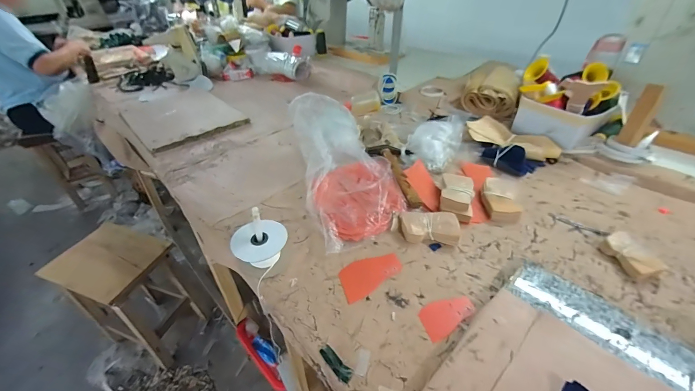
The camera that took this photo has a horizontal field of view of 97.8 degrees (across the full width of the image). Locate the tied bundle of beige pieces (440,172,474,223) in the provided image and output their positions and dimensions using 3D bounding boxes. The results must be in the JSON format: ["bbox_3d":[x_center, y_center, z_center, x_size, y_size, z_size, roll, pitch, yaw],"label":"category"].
[{"bbox_3d":[0.230,-0.002,0.639,0.062,0.039,0.112,9,40,15],"label":"tied bundle of beige pieces"}]

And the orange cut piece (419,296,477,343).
[{"bbox_3d":[0.151,0.177,0.454,0.089,0.004,0.049,-19,41,-20],"label":"orange cut piece"}]

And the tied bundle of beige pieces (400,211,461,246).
[{"bbox_3d":[0.156,0.059,0.581,0.107,0.035,0.066,4,39,8],"label":"tied bundle of beige pieces"}]

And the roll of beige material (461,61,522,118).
[{"bbox_3d":[0.459,-0.357,0.966,0.149,0.094,0.285,14,41,19],"label":"roll of beige material"}]

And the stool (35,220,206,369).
[{"bbox_3d":[-0.737,0.349,1.060,0.301,0.429,0.227,11,40,17],"label":"stool"}]

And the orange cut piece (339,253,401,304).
[{"bbox_3d":[0.039,0.133,0.521,0.115,0.004,0.068,-22,42,-23],"label":"orange cut piece"}]

